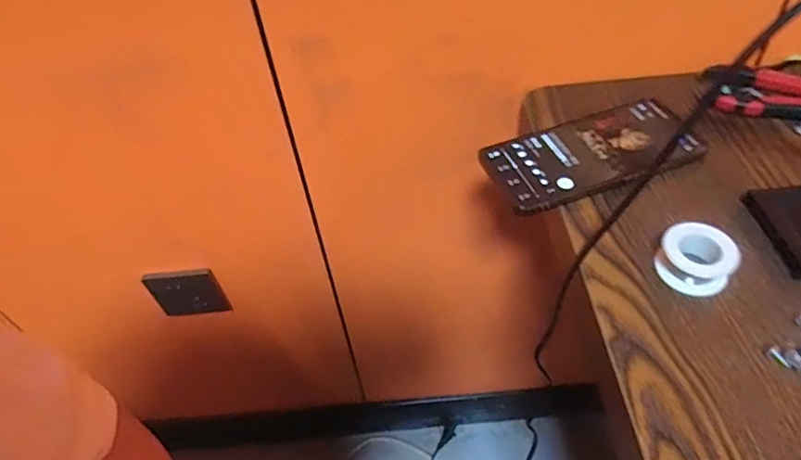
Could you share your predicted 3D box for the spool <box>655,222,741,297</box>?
[{"bbox_3d":[0.189,0.018,0.345,0.043,0.025,0.038,28,57,27],"label":"spool"}]

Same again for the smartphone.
[{"bbox_3d":[0.150,-0.060,0.424,0.156,0.016,0.072,-17,49,-8],"label":"smartphone"}]

